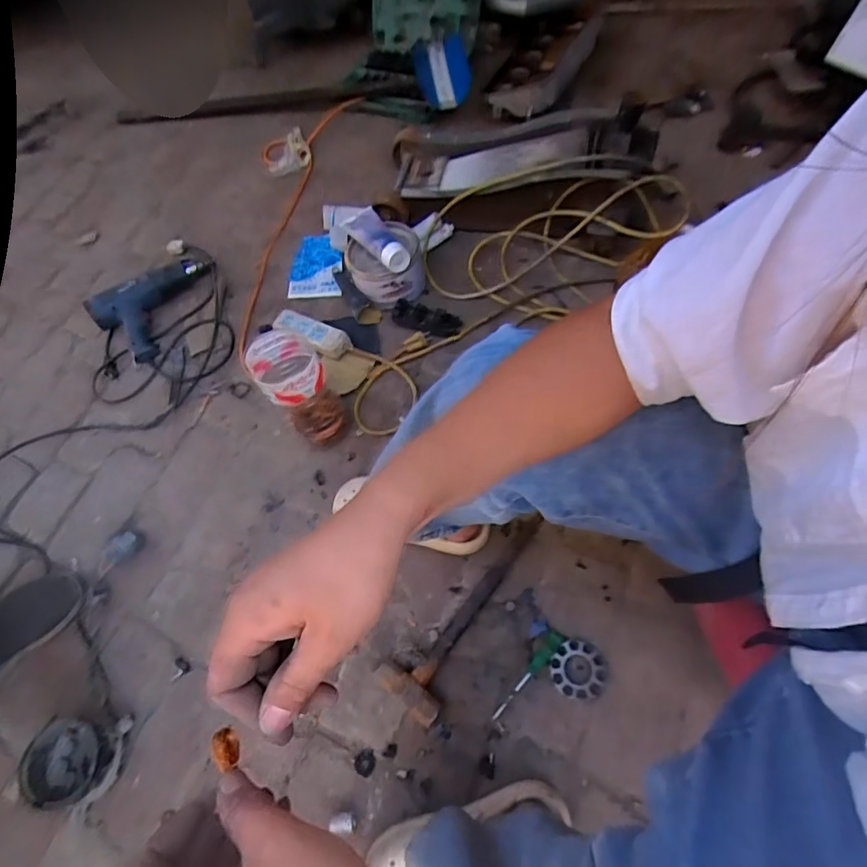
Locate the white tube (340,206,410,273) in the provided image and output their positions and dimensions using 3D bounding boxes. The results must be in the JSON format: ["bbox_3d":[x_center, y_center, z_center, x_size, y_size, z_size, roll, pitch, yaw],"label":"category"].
[{"bbox_3d":[-0.108,-0.387,0.987,0.072,0.052,0.197,-34,64,-9],"label":"white tube"}]

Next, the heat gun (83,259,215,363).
[{"bbox_3d":[-0.580,-0.289,1.090,0.166,0.067,0.257,36,73,22],"label":"heat gun"}]

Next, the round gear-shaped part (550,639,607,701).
[{"bbox_3d":[0.207,0.336,0.730,0.077,0.009,0.075,-3,63,6],"label":"round gear-shaped part"}]

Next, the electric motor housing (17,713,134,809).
[{"bbox_3d":[-0.500,0.460,0.721,0.114,0.064,0.104,-7,63,5],"label":"electric motor housing"}]

